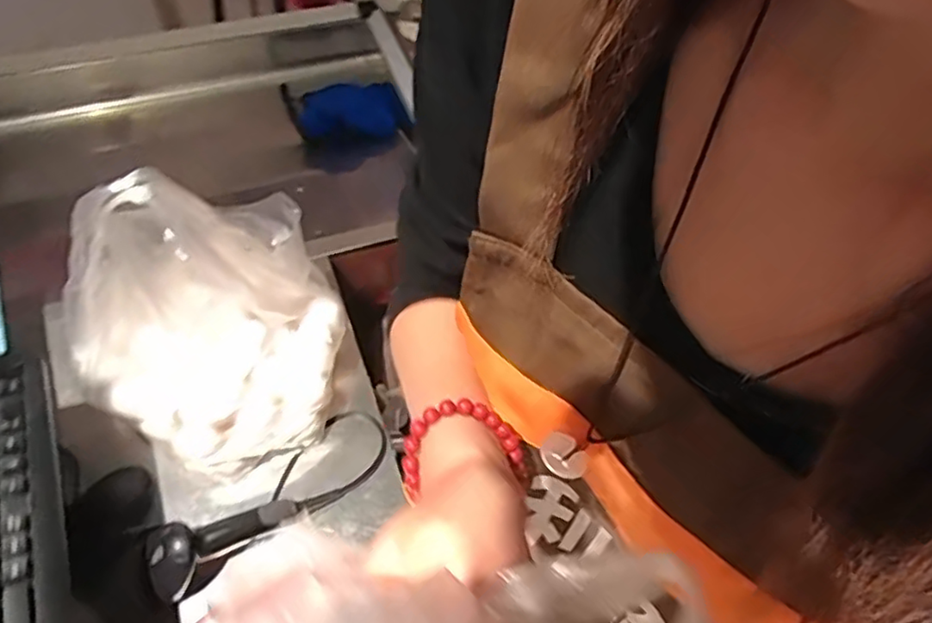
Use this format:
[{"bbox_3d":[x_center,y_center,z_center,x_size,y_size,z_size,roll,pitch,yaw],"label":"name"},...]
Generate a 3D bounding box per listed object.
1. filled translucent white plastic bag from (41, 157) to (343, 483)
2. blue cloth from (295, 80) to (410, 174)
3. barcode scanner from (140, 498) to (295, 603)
[{"bbox_3d":[-0.264,-0.001,0.633,0.235,0.274,0.257,38,62,21],"label":"filled translucent white plastic bag"},{"bbox_3d":[-0.211,-0.343,1.174,0.191,0.099,0.135,-9,57,-9],"label":"blue cloth"},{"bbox_3d":[-0.247,0.225,0.636,0.156,0.069,0.063,-26,61,-20],"label":"barcode scanner"}]

